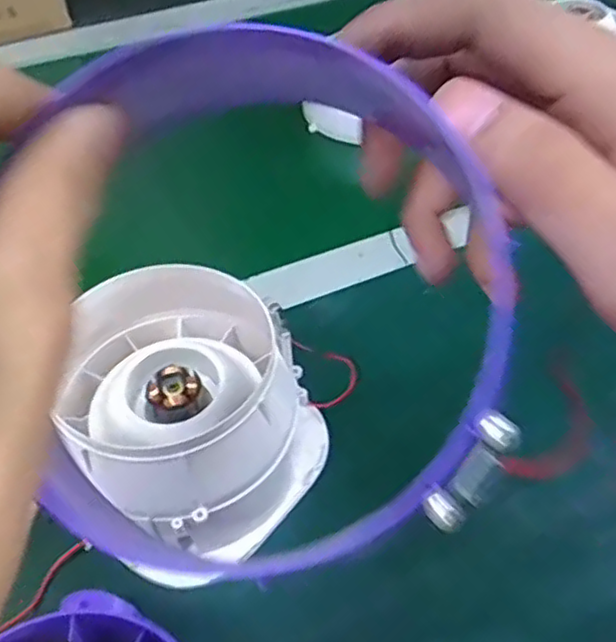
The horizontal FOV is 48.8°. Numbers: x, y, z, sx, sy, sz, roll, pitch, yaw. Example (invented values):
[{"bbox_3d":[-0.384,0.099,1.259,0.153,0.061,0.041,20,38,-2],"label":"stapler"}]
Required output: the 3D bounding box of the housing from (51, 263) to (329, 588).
[{"bbox_3d":[-0.063,0.047,0.367,0.123,0.092,0.131,-32,55,-24],"label":"housing"}]

